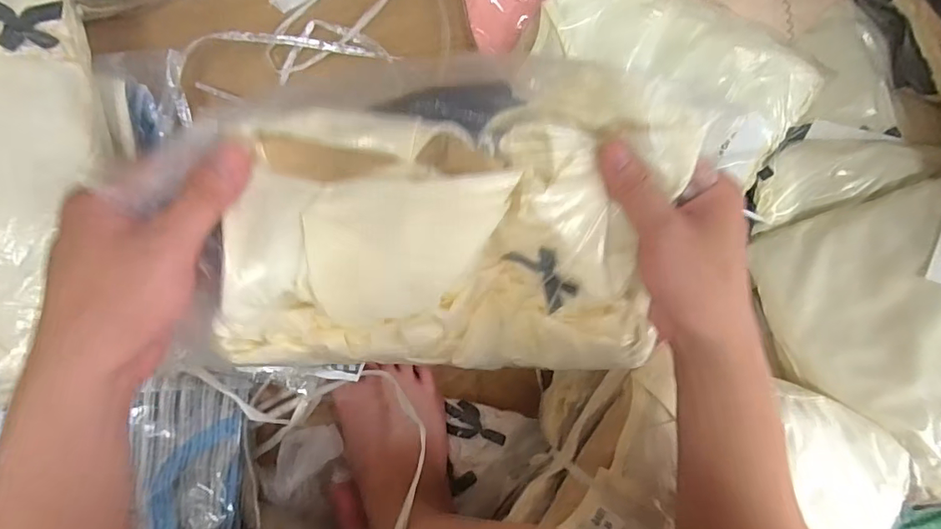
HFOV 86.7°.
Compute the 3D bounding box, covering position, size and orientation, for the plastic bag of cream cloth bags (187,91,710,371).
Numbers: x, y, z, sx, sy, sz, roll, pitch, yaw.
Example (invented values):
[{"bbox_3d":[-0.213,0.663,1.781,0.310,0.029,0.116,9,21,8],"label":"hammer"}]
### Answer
[{"bbox_3d":[-0.002,-0.005,0.292,0.272,0.060,0.189,0,118,-13],"label":"plastic bag of cream cloth bags"}]

